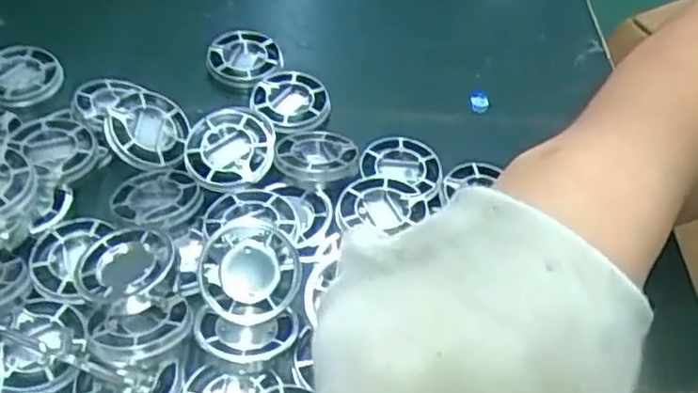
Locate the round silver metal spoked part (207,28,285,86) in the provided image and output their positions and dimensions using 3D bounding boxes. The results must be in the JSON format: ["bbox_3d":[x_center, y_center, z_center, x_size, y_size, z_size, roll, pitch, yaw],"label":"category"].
[{"bbox_3d":[-0.056,-0.075,0.386,0.039,0.006,0.039,2,51,-2],"label":"round silver metal spoked part"}]

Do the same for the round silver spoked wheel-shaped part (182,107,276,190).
[{"bbox_3d":[-0.052,-0.022,0.327,0.043,0.010,0.043,2,51,-2],"label":"round silver spoked wheel-shaped part"}]

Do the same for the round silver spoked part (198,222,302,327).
[{"bbox_3d":[-0.038,0.029,0.281,0.038,0.010,0.038,0,69,1],"label":"round silver spoked part"}]

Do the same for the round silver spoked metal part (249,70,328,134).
[{"bbox_3d":[-0.029,-0.046,0.362,0.038,0.009,0.043,-4,52,-7],"label":"round silver spoked metal part"}]

